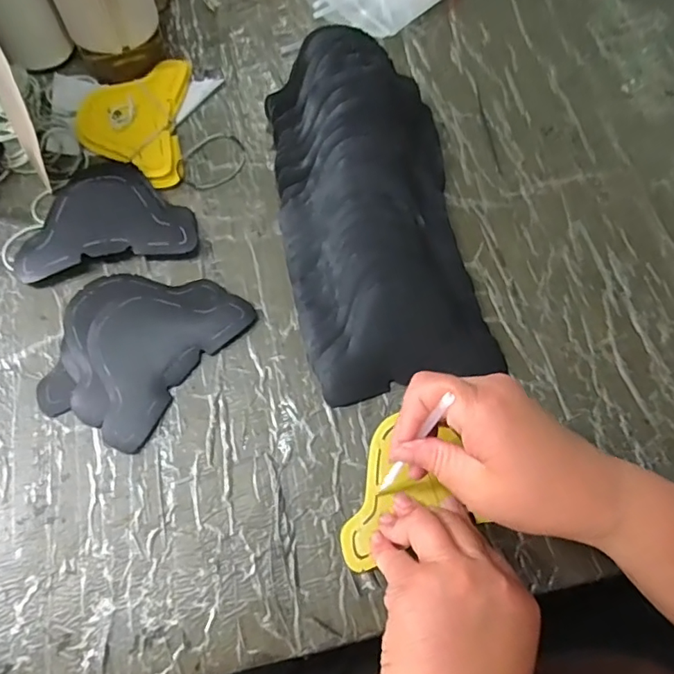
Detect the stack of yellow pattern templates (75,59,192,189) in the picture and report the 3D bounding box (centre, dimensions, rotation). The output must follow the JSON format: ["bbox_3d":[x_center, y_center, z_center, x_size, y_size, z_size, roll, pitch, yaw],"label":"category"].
[{"bbox_3d":[-0.184,-0.194,0.461,0.094,0.011,0.137,-2,67,-3],"label":"stack of yellow pattern templates"}]

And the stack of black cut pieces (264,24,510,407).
[{"bbox_3d":[0.026,-0.117,0.420,0.148,0.045,0.328,-9,68,-6],"label":"stack of black cut pieces"}]

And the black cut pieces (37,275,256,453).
[{"bbox_3d":[-0.150,0.001,0.382,0.113,0.009,0.140,34,70,12],"label":"black cut pieces"}]

